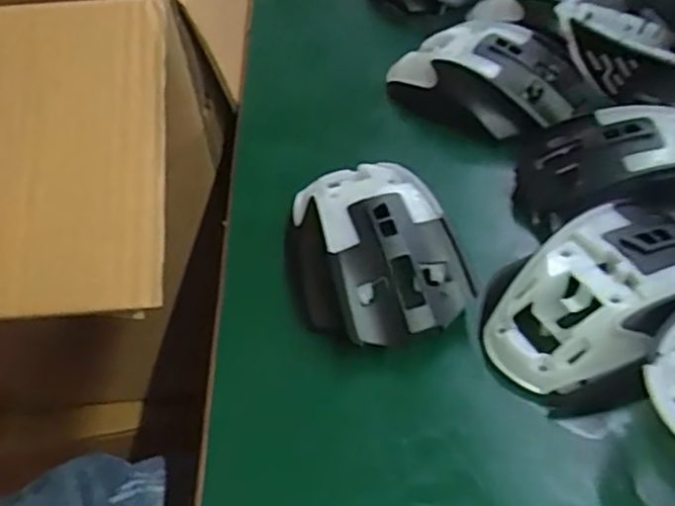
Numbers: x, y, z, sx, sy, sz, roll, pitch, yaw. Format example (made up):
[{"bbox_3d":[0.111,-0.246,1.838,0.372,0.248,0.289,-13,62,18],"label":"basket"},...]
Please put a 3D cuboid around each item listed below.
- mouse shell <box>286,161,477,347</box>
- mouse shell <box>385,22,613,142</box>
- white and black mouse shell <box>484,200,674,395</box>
[{"bbox_3d":[0.015,-0.003,0.304,0.073,0.035,0.099,-18,47,-14],"label":"mouse shell"},{"bbox_3d":[0.088,-0.101,0.393,0.118,0.044,0.066,32,56,30],"label":"mouse shell"},{"bbox_3d":[0.113,0.015,0.277,0.109,0.040,0.057,-26,50,-20],"label":"white and black mouse shell"}]

